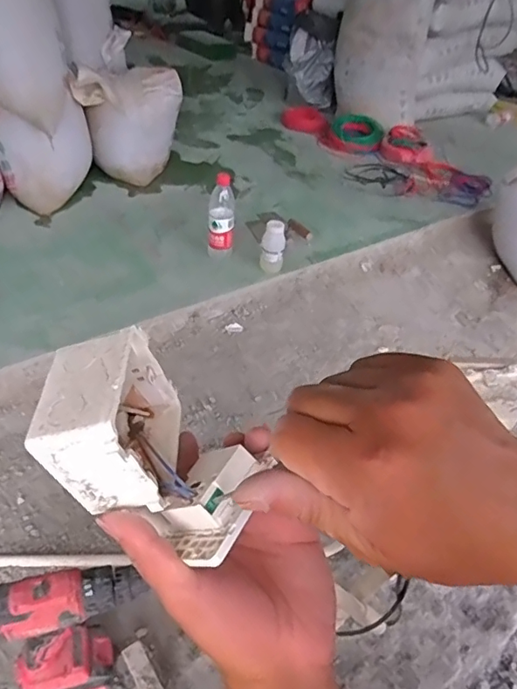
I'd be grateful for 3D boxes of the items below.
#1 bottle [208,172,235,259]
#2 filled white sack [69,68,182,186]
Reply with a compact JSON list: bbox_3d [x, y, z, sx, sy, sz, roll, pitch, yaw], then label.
[{"bbox_3d":[-0.093,-0.315,1.331,0.069,0.223,0.059,3,45,-6],"label":"bottle"},{"bbox_3d":[-0.395,-0.693,1.658,0.285,0.313,0.208,4,43,-7],"label":"filled white sack"}]

